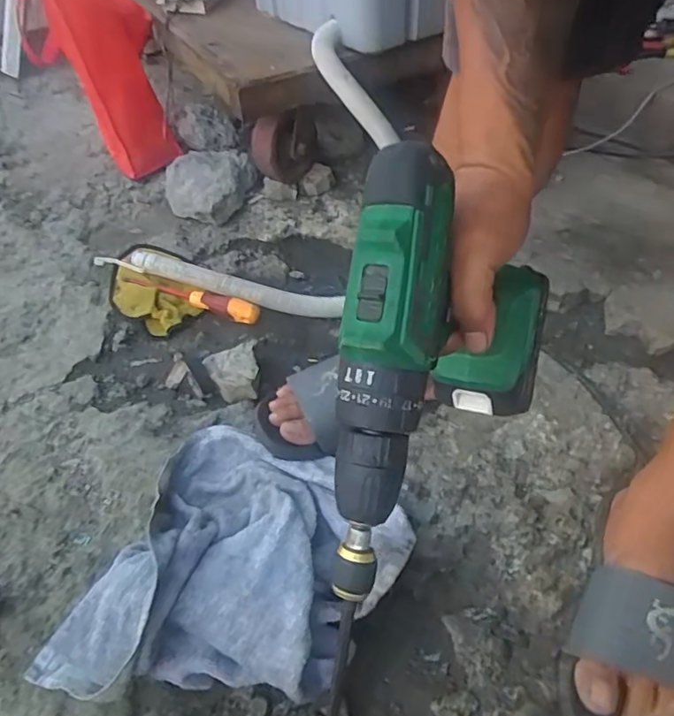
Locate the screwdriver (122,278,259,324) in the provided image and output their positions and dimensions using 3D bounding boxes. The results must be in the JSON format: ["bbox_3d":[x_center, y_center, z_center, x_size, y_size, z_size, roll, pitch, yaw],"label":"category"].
[{"bbox_3d":[-0.226,-0.089,0.875,0.221,0.034,0.030,10,45,13],"label":"screwdriver"}]

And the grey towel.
[{"bbox_3d":[-0.099,0.196,0.525,0.266,0.090,0.285,19,48,21],"label":"grey towel"}]

